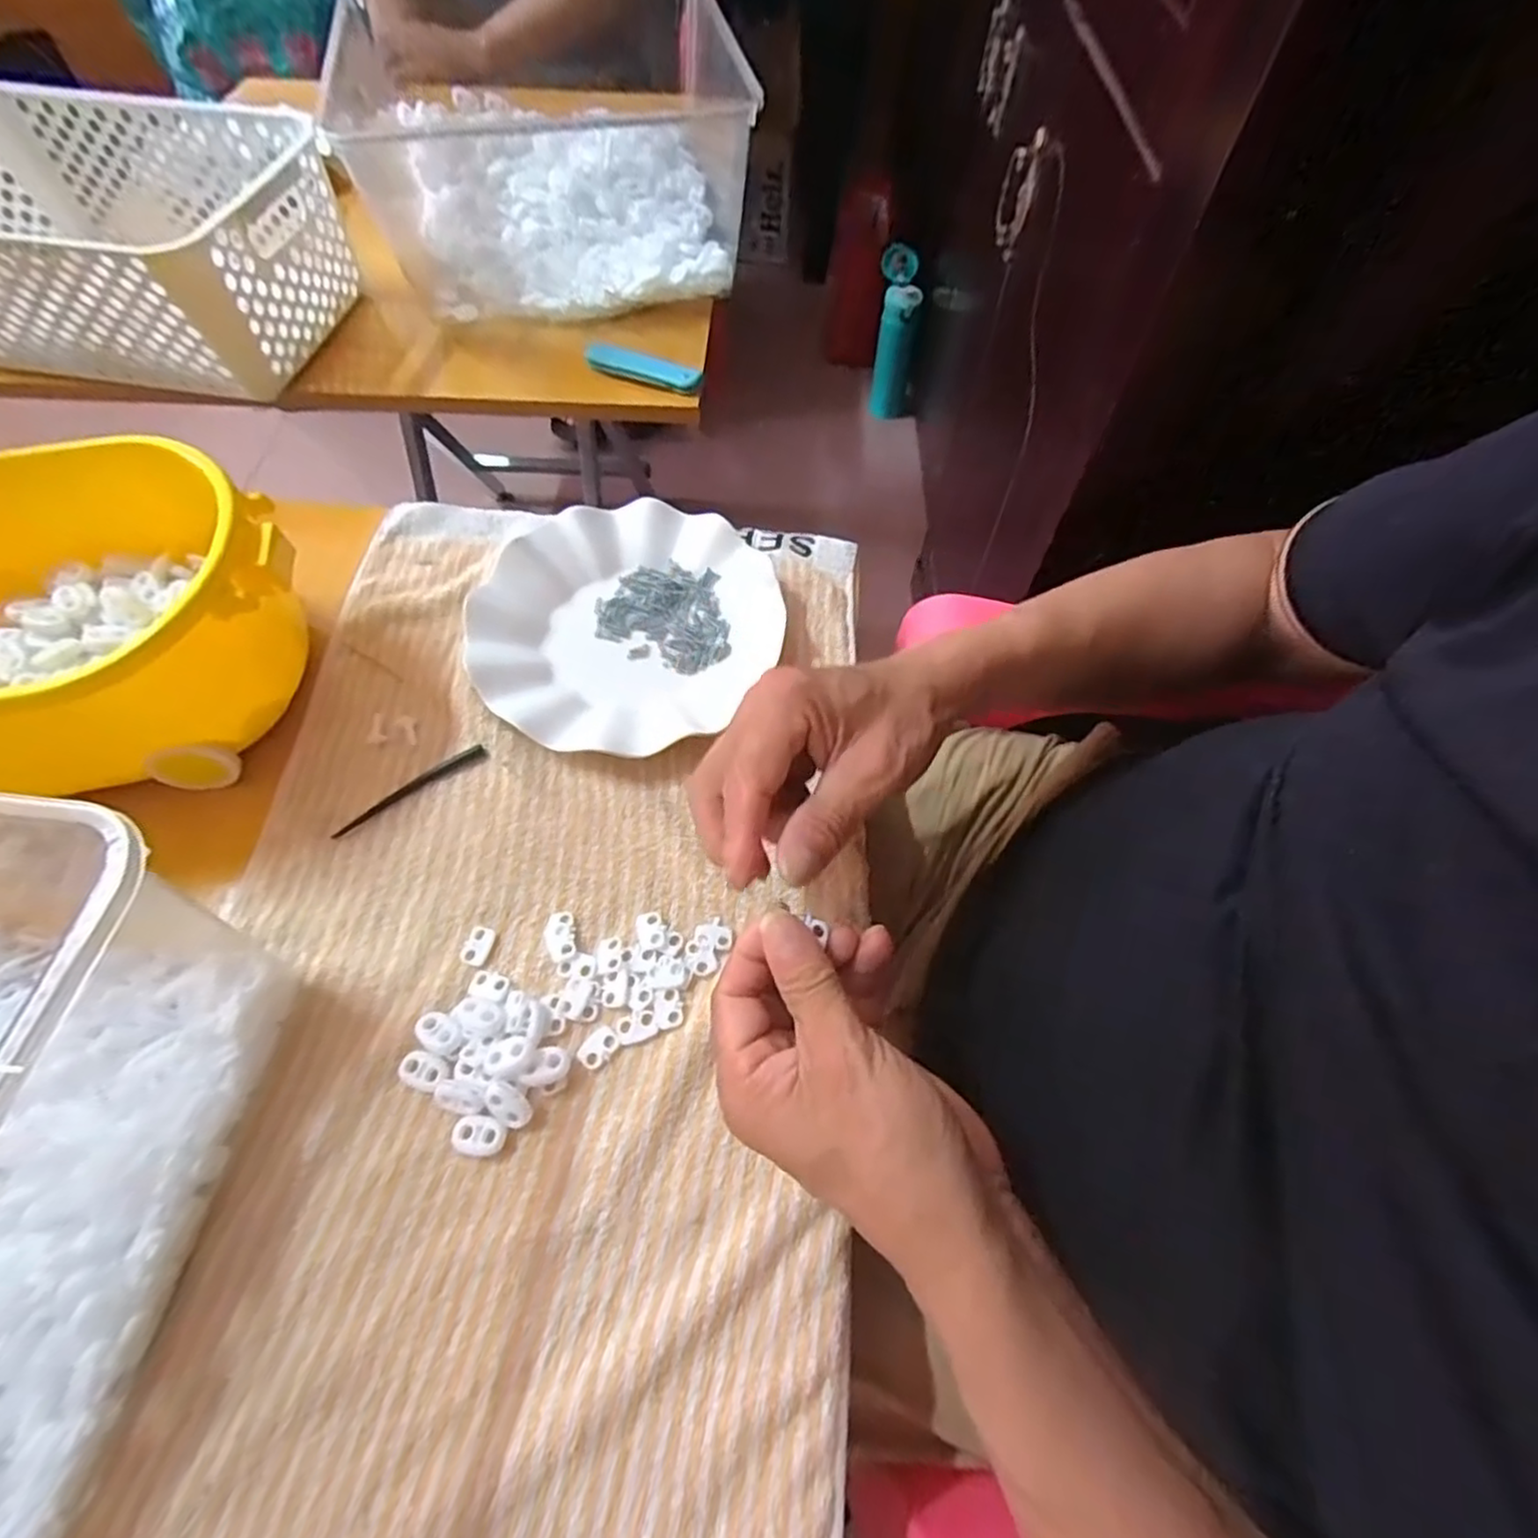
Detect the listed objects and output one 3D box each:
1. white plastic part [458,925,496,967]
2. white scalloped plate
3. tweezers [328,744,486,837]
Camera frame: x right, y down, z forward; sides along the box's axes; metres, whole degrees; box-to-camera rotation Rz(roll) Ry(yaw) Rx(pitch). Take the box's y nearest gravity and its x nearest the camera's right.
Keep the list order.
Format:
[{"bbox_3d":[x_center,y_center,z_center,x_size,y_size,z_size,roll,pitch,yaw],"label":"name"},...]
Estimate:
[{"bbox_3d":[-0.142,0.086,0.338,0.013,0.004,0.019,11,64,6],"label":"white plastic part"},{"bbox_3d":[-0.085,-0.089,0.417,0.170,0.021,0.180,0,63,1],"label":"white scalloped plate"},{"bbox_3d":[-0.194,0.010,0.375,0.085,0.005,0.010,-35,68,-15],"label":"tweezers"}]

